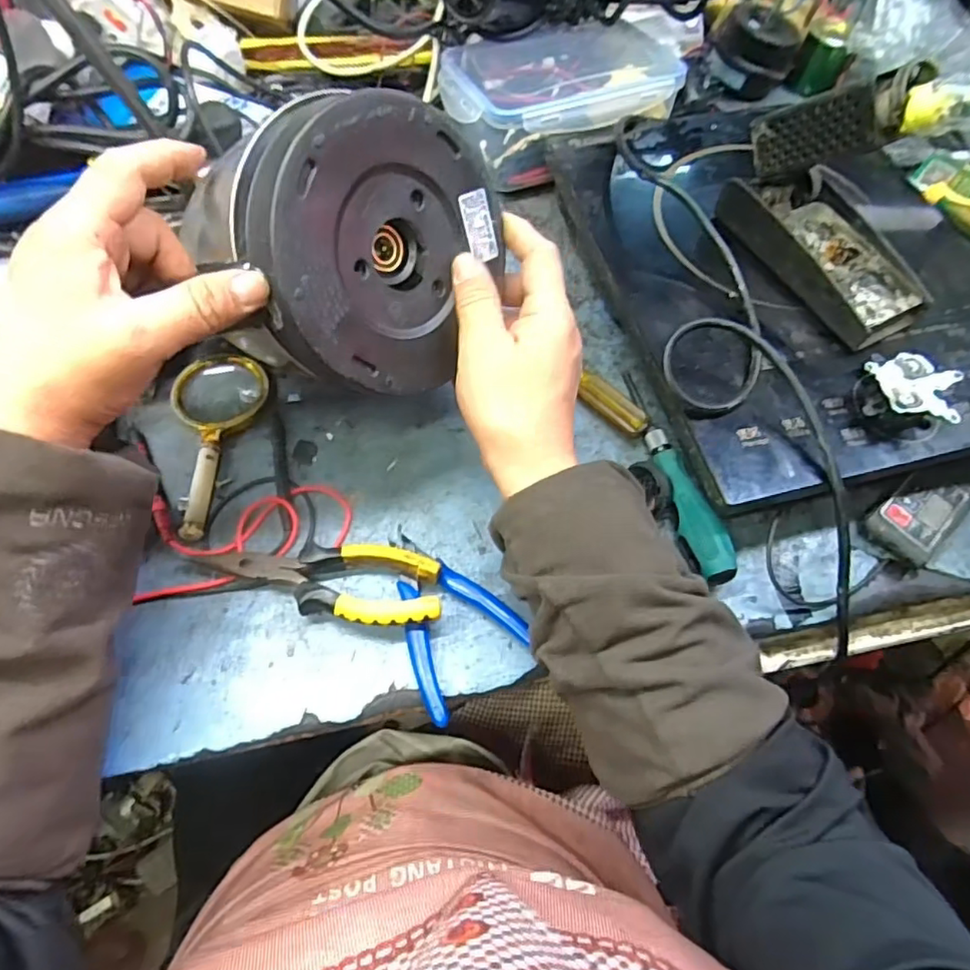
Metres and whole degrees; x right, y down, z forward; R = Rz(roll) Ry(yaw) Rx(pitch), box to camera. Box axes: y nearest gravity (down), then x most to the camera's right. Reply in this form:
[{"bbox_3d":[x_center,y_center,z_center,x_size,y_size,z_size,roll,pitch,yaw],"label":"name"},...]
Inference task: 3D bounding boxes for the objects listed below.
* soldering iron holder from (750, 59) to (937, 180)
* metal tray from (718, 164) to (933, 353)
[{"bbox_3d":[0.231,-0.241,0.407,0.030,0.109,0.041,-34,112,-19],"label":"soldering iron holder"},{"bbox_3d":[0.254,-0.176,0.459,0.083,0.036,0.158,-24,66,-15],"label":"metal tray"}]

